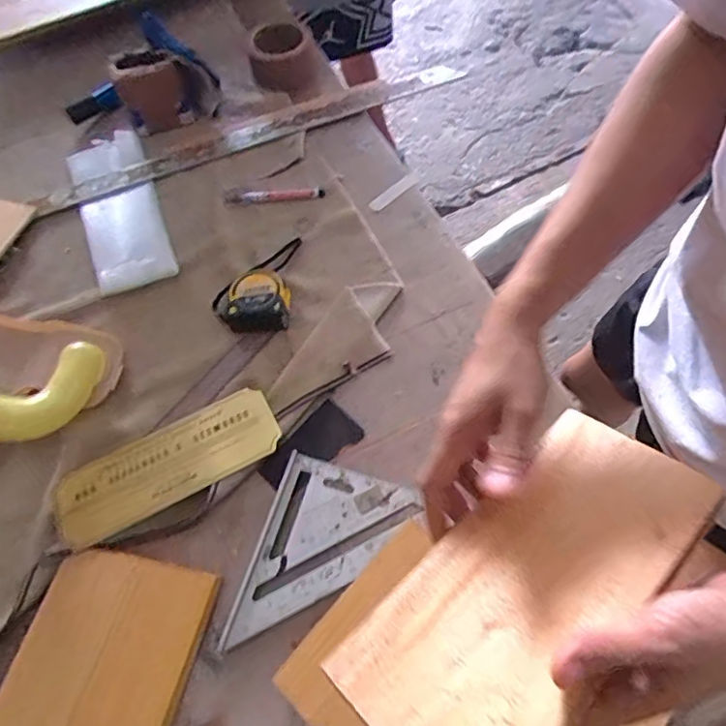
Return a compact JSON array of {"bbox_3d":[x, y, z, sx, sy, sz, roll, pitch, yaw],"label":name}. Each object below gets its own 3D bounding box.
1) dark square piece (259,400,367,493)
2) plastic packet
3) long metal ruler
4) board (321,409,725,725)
[{"bbox_3d":[-0.054,0.085,0.554,0.053,0.009,0.102,40,71,21],"label":"dark square piece"},{"bbox_3d":[-0.319,-0.207,0.719,0.098,0.017,0.276,-21,63,-7],"label":"plastic packet"},{"bbox_3d":[-0.149,-0.320,0.777,0.609,0.010,0.037,-22,70,-8],"label":"long metal ruler"},{"bbox_3d":[0.103,0.128,0.334,0.246,0.008,0.113,-36,46,-25],"label":"board"}]

